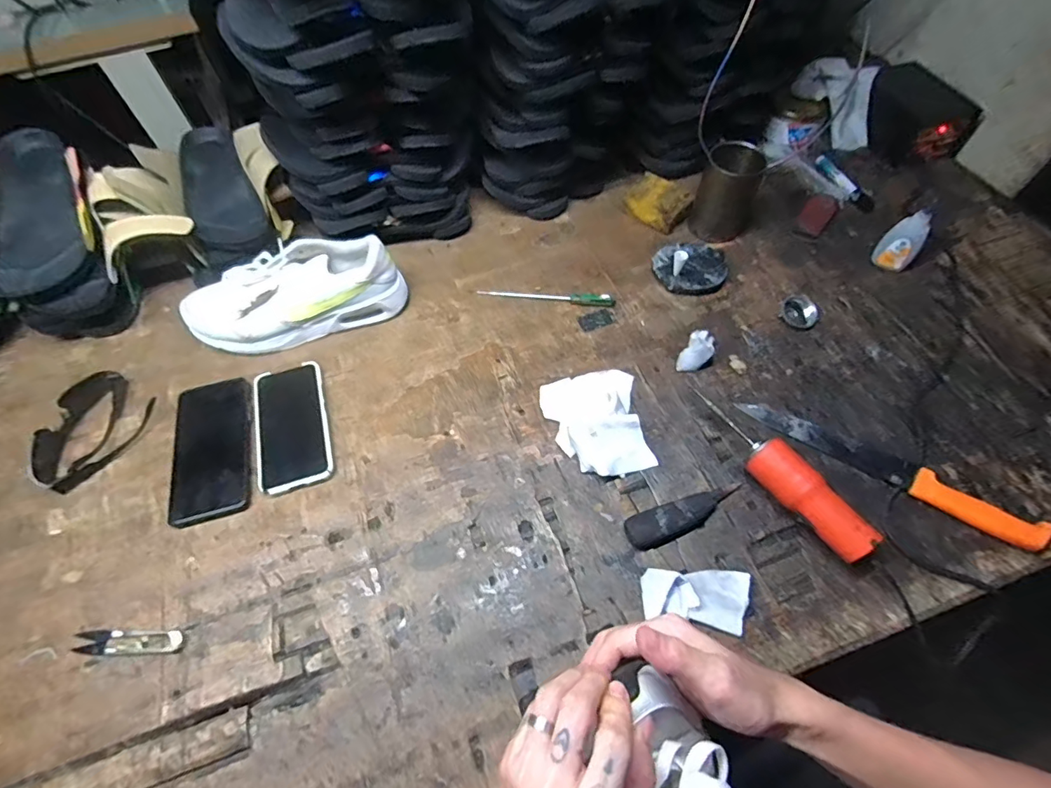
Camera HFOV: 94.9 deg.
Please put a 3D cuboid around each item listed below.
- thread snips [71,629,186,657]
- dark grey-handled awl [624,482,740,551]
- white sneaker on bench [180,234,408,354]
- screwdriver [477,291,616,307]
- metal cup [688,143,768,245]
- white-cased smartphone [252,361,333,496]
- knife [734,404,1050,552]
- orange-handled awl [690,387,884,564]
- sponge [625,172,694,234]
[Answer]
[{"bbox_3d":[-0.360,0.227,0.440,0.096,0.004,0.021,-1,58,2],"label":"thread snips"},{"bbox_3d":[0.162,0.120,0.484,0.125,0.021,0.033,-21,59,-10],"label":"dark grey-handled awl"},{"bbox_3d":[-0.290,-0.123,0.611,0.268,0.089,0.099,-14,58,-6],"label":"white sneaker on bench"},{"bbox_3d":[0.027,-0.131,0.647,0.183,0.014,0.014,5,58,6],"label":"screwdriver"},{"bbox_3d":[0.279,-0.282,0.668,0.076,0.100,0.070,16,60,12],"label":"metal cup"},{"bbox_3d":[-0.268,0.035,0.554,0.077,0.015,0.157,-17,59,-8],"label":"white-cased smartphone"},{"bbox_3d":[0.374,0.073,0.506,0.285,0.017,0.032,28,63,19],"label":"knife"},{"bbox_3d":[0.256,0.079,0.490,0.045,0.044,0.199,-31,61,-16],"label":"orange-handled awl"},{"bbox_3d":[0.199,-0.287,0.714,0.091,0.033,0.055,38,67,23],"label":"sponge"}]

